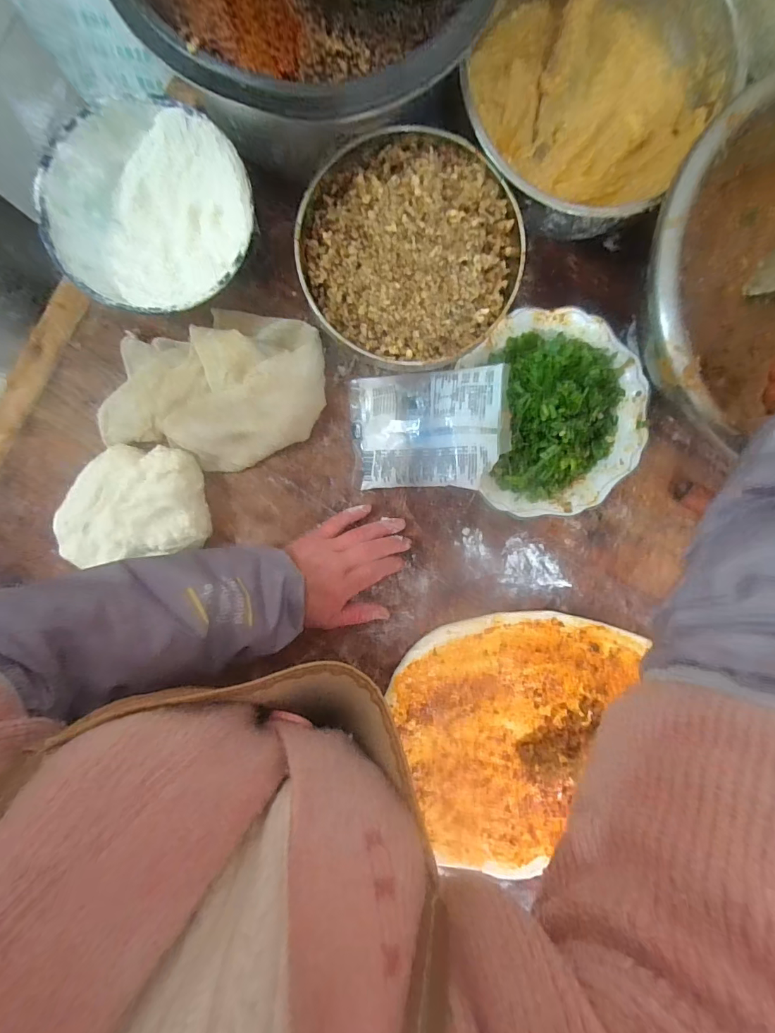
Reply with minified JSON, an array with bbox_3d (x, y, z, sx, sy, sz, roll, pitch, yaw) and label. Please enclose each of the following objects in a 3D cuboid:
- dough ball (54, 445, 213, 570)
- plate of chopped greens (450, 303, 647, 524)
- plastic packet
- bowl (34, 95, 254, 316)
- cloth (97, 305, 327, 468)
[{"bbox_3d":[-0.250,-0.002,0.421,0.132,0.048,0.129,0,94,-2],"label":"dough ball"},{"bbox_3d":[0.167,-0.102,0.428,0.175,0.072,0.197,-11,94,-1],"label":"plate of chopped greens"},{"bbox_3d":[0.034,-0.082,0.415,0.157,0.016,0.107,2,93,28],"label":"plastic packet"},{"bbox_3d":[-0.204,-0.263,0.396,0.163,0.078,0.166,0,94,-2],"label":"bowl"},{"bbox_3d":[-0.171,-0.123,0.422,0.217,0.060,0.152,-1,94,-2],"label":"cloth"}]

